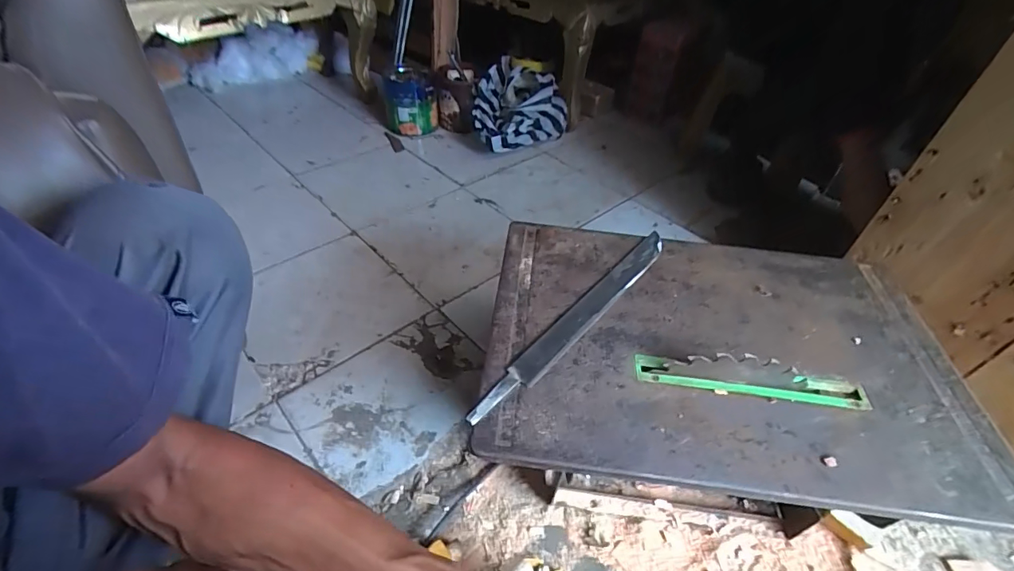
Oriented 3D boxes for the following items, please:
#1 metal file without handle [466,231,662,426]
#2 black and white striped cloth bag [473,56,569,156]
[{"bbox_3d":[0.084,0.031,0.512,0.033,0.009,0.350,33,52,27],"label":"metal file without handle"},{"bbox_3d":[0.022,-0.501,1.289,0.191,0.178,0.303,35,53,28],"label":"black and white striped cloth bag"}]

